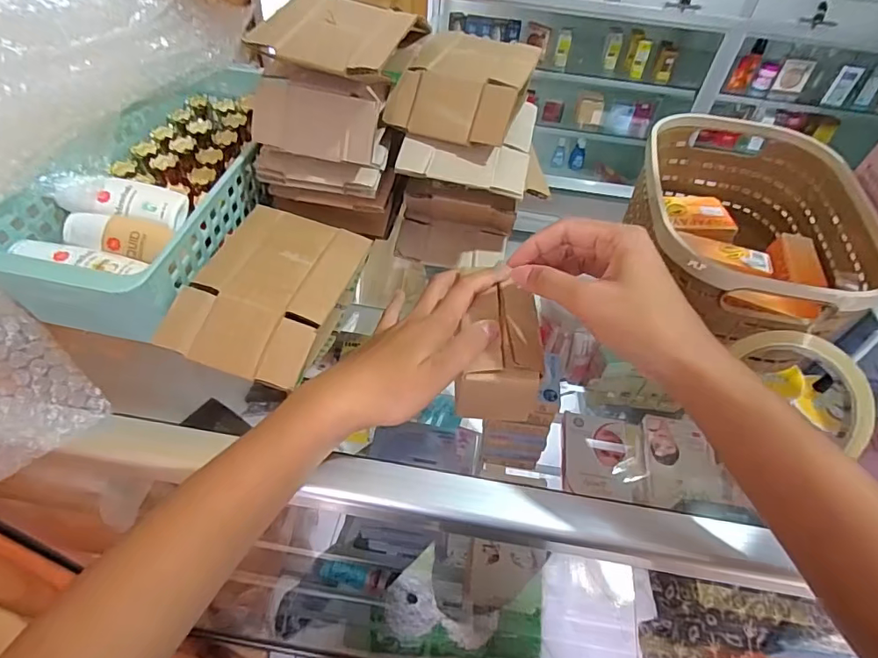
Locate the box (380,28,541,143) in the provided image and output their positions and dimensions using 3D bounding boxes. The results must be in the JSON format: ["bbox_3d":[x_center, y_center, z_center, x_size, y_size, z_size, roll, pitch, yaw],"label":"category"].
[{"bbox_3d":[0.026,-0.209,0.416,0.098,0.034,0.131,17,51,9],"label":"box"}]

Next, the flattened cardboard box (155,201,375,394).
[{"bbox_3d":[-0.121,-0.031,0.360,0.099,0.018,0.140,15,51,7],"label":"flattened cardboard box"}]

